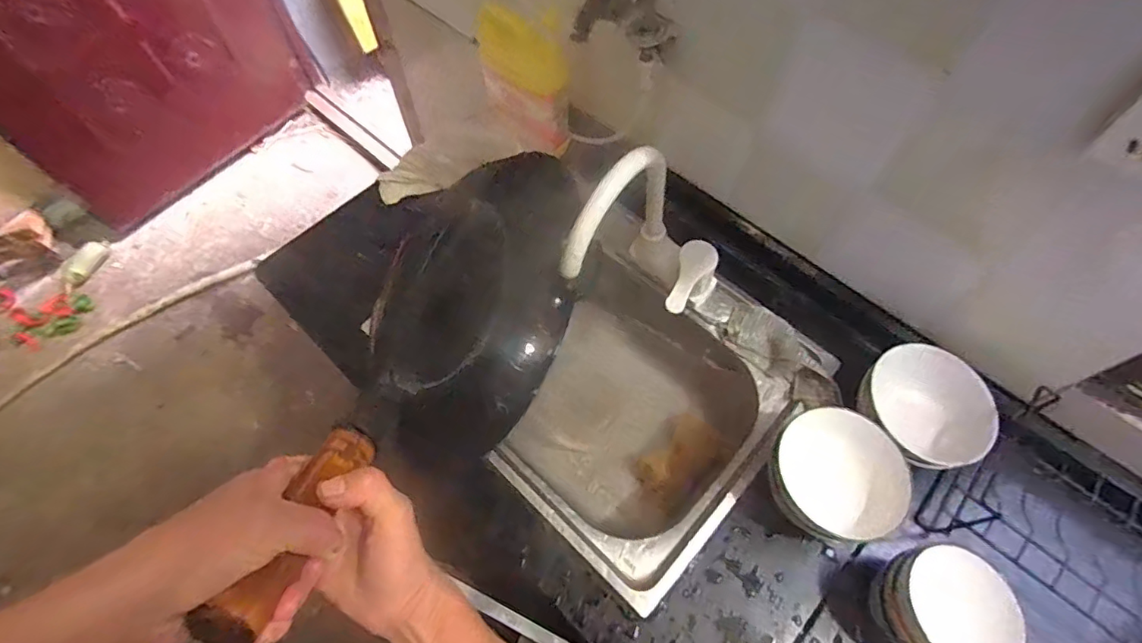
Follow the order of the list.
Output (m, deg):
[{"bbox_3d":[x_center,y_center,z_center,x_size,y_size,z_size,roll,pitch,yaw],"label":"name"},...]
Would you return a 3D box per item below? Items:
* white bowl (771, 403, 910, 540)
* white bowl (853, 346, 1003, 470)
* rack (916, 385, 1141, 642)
[{"bbox_3d":[0.298,0.174,0.595,0.140,0.079,0.126,21,64,11],"label":"white bowl"},{"bbox_3d":[0.413,0.101,0.611,0.143,0.067,0.113,34,67,17],"label":"white bowl"},{"bbox_3d":[0.594,0.258,0.536,0.371,0.121,0.164,40,69,20],"label":"rack"}]

